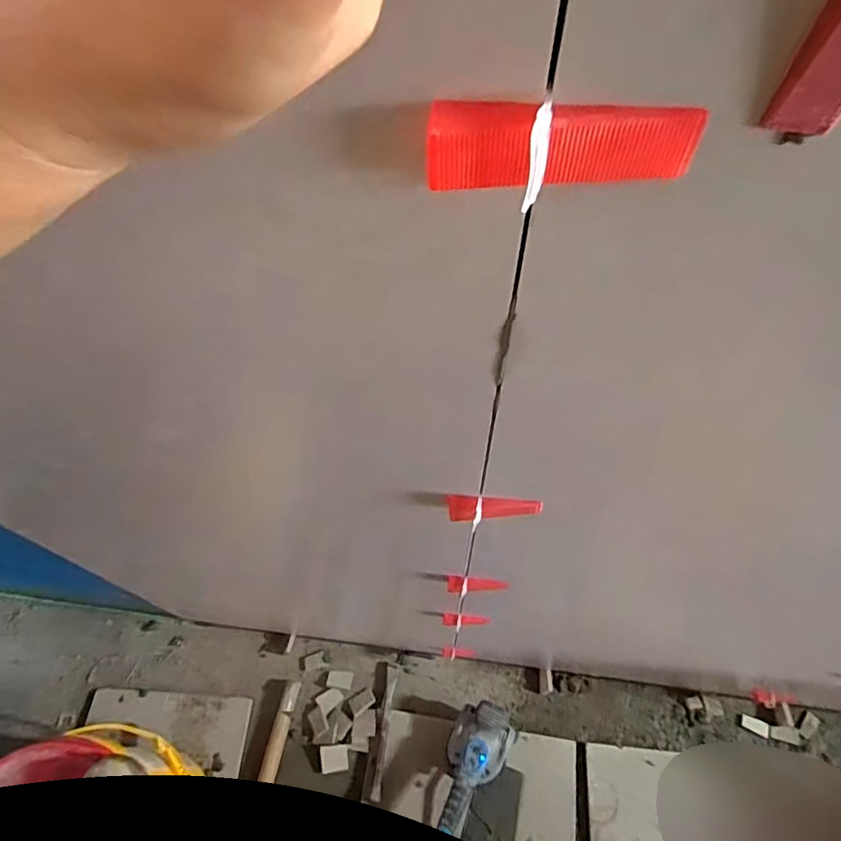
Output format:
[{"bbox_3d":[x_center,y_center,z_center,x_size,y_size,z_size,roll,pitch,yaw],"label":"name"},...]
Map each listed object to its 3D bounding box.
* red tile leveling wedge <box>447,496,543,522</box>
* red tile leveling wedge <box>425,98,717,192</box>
[{"bbox_3d":[0.058,0.070,0.427,0.071,0.017,0.018,1,59,2],"label":"red tile leveling wedge"},{"bbox_3d":[0.045,-0.088,0.172,0.083,0.024,0.012,1,59,2],"label":"red tile leveling wedge"}]

